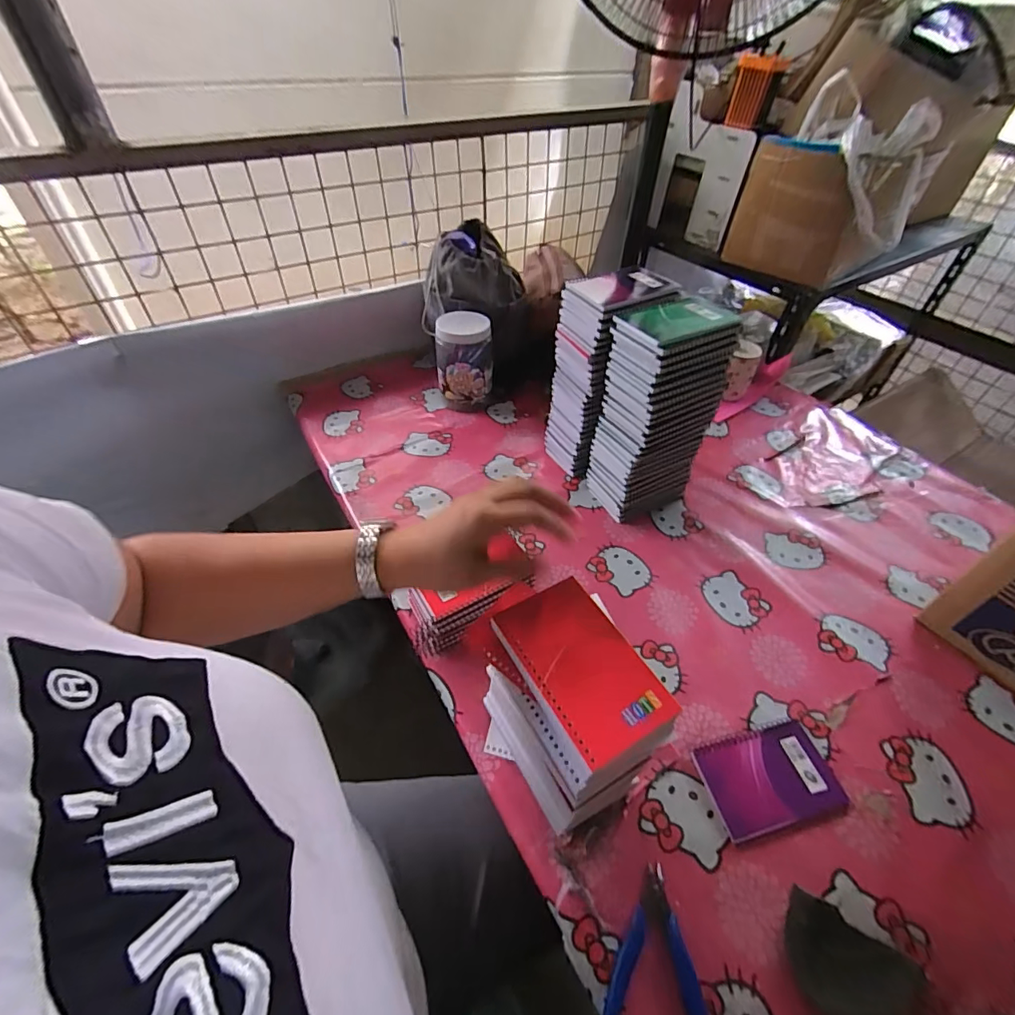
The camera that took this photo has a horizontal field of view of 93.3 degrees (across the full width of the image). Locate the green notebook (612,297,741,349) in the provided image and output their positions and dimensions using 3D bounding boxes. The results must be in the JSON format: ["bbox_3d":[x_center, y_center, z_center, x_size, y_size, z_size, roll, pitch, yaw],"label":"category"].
[{"bbox_3d":[0.205,-0.230,0.586,0.132,0.014,0.092,-18,49,-17],"label":"green notebook"}]

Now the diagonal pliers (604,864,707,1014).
[{"bbox_3d":[0.125,0.363,0.388,0.081,0.006,0.117,11,46,9],"label":"diagonal pliers"}]

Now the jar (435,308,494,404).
[{"bbox_3d":[-0.080,-0.271,0.900,0.101,0.153,0.094,0,46,0],"label":"jar"}]

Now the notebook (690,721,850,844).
[{"bbox_3d":[0.263,0.268,0.480,0.129,0.009,0.085,-8,46,-10],"label":"notebook"}]

